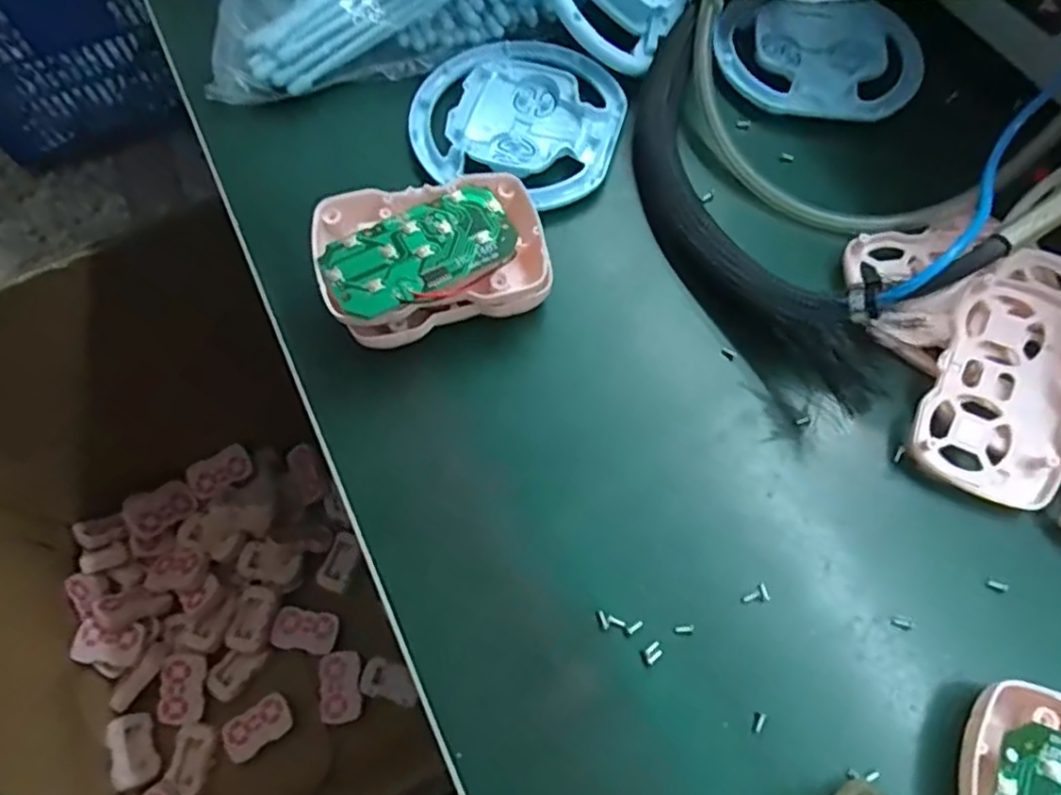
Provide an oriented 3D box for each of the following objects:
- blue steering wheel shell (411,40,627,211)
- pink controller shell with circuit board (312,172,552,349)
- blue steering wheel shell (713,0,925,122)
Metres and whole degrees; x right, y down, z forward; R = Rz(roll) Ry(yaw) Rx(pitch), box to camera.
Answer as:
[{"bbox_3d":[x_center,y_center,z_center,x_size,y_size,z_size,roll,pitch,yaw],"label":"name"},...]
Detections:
[{"bbox_3d":[-0.006,-0.138,0.331,0.099,0.014,0.093,0,68,1],"label":"blue steering wheel shell"},{"bbox_3d":[-0.039,-0.056,0.281,0.088,0.045,0.053,-15,69,-5],"label":"pink controller shell with circuit board"},{"bbox_3d":[0.149,-0.181,0.348,0.102,0.011,0.089,2,68,1],"label":"blue steering wheel shell"}]

